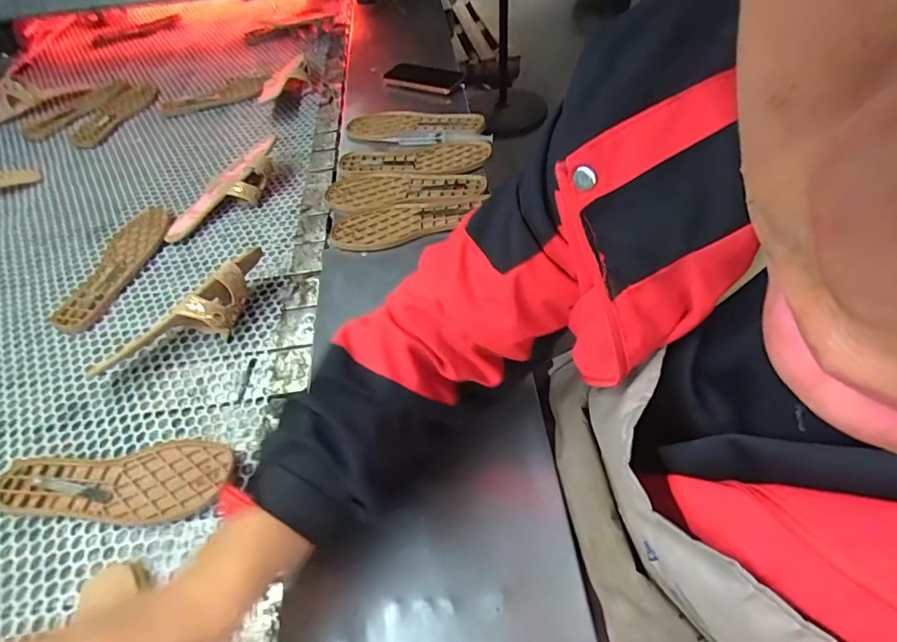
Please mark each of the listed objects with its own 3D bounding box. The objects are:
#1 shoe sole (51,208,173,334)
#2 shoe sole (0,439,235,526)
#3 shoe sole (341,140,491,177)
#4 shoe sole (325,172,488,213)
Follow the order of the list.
[{"bbox_3d":[-0.500,-0.087,0.730,0.096,0.017,0.253,5,51,11],"label":"shoe sole"},{"bbox_3d":[-0.349,0.171,0.502,0.248,0.012,0.084,-7,49,1],"label":"shoe sole"},{"bbox_3d":[-0.054,-0.258,0.785,0.239,0.013,0.085,-3,49,4],"label":"shoe sole"},{"bbox_3d":[-0.067,-0.204,0.743,0.241,0.013,0.085,-4,49,3],"label":"shoe sole"}]

